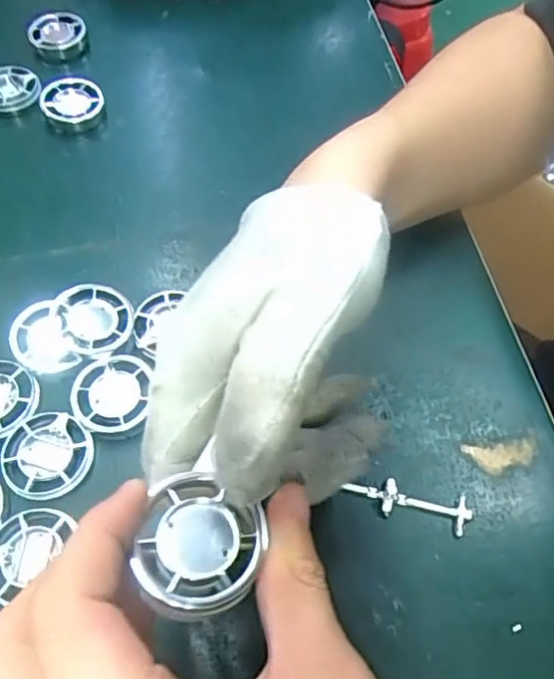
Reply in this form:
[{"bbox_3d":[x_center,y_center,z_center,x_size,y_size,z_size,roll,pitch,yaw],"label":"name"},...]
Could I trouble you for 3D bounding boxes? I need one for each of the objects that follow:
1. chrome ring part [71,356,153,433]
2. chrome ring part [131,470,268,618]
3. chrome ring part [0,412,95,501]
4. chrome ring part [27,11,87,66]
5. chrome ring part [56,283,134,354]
[{"bbox_3d":[-0.077,0.025,0.272,0.034,0.004,0.037,0,61,0],"label":"chrome ring part"},{"bbox_3d":[-0.022,0.058,0.167,0.035,0.008,0.038,0,61,0],"label":"chrome ring part"},{"bbox_3d":[-0.102,0.050,0.258,0.037,0.004,0.038,0,61,0],"label":"chrome ring part"},{"bbox_3d":[-0.152,-0.212,0.411,0.038,0.017,0.037,0,61,0],"label":"chrome ring part"},{"bbox_3d":[-0.088,-0.010,0.285,0.034,0.009,0.037,0,61,0],"label":"chrome ring part"}]

